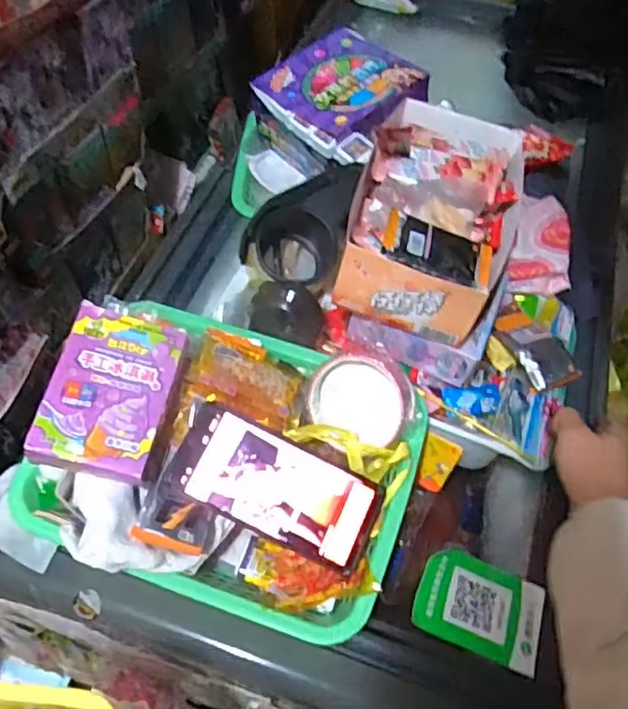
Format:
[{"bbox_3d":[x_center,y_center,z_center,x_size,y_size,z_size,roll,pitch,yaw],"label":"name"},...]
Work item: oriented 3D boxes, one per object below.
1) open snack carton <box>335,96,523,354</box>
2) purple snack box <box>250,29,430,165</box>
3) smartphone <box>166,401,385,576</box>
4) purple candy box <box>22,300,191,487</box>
[{"bbox_3d":[0.110,-0.141,0.601,0.137,0.090,0.254,24,52,-5],"label":"open snack carton"},{"bbox_3d":[0.038,-0.312,0.744,0.166,0.044,0.186,-39,61,-23],"label":"purple snack box"},{"bbox_3d":[-0.029,0.105,0.503,0.165,0.012,0.076,27,71,-2],"label":"smartphone"},{"bbox_3d":[-0.159,0.031,0.498,0.098,0.034,0.135,16,61,-9],"label":"purple candy box"}]

